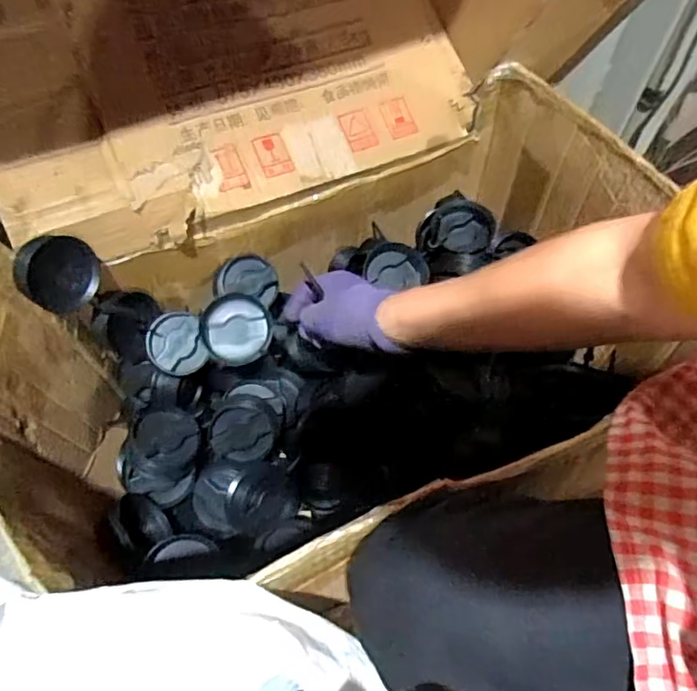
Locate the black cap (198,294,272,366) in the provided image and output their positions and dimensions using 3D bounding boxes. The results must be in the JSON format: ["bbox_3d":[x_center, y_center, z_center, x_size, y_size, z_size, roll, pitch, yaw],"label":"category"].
[{"bbox_3d":[-0.121,-0.017,0.608,0.074,0.019,0.074,0,82,0],"label":"black cap"}]

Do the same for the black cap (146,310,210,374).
[{"bbox_3d":[-0.191,-0.001,0.628,0.061,0.014,0.067,0,89,-9],"label":"black cap"}]

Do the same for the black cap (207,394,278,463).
[{"bbox_3d":[-0.115,0.088,0.618,0.070,0.014,0.070,1,58,-1],"label":"black cap"}]

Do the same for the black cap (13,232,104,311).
[{"bbox_3d":[-0.284,-0.071,0.556,0.074,0.070,0.022,-55,47,6],"label":"black cap"}]

